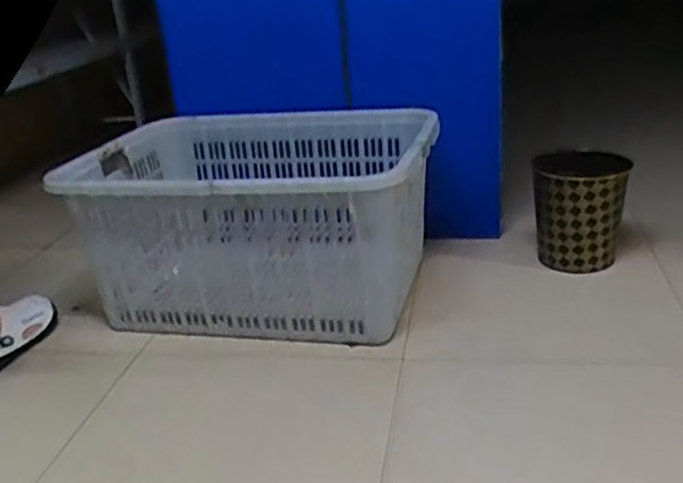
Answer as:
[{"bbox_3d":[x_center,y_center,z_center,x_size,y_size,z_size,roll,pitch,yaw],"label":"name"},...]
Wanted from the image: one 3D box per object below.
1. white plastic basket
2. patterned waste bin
[{"bbox_3d":[-0.206,-0.060,1.759,0.840,0.390,0.651,1,24,14],"label":"white plastic basket"},{"bbox_3d":[0.606,-0.091,1.792,0.220,0.274,0.271,1,24,18],"label":"patterned waste bin"}]

